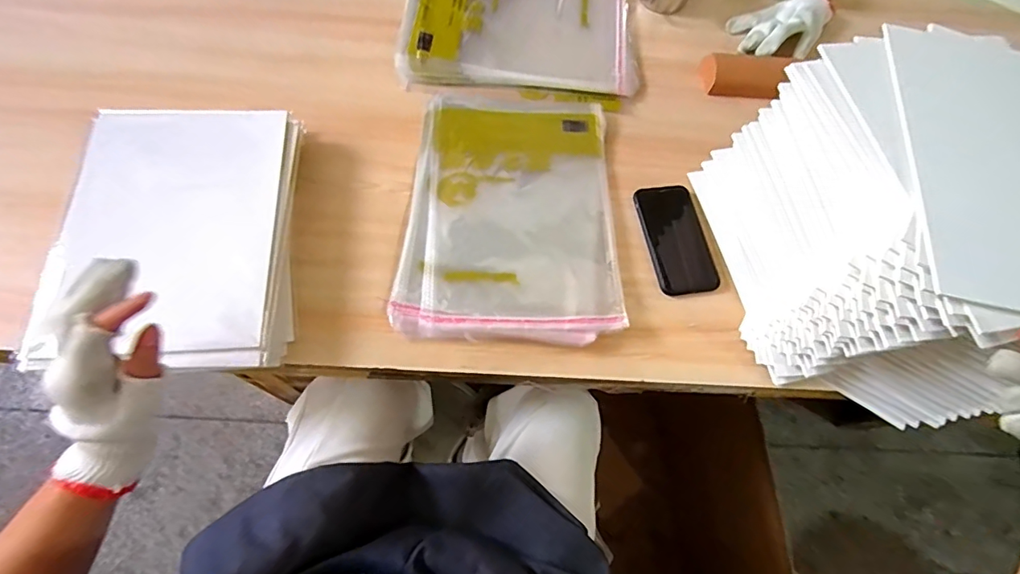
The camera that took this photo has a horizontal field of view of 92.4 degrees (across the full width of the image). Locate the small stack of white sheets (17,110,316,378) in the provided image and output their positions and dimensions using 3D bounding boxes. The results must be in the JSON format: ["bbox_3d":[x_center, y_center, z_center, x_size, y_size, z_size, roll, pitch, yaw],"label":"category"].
[{"bbox_3d":[-0.356,-0.059,0.531,0.225,0.038,0.295,-3,67,-3],"label":"small stack of white sheets"}]

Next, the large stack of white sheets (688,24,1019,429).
[{"bbox_3d":[0.421,-0.057,0.508,0.291,0.216,0.352,-7,68,-5],"label":"large stack of white sheets"}]

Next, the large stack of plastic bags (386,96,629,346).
[{"bbox_3d":[0.003,-0.101,0.617,0.251,0.018,0.343,4,67,-4],"label":"large stack of plastic bags"}]

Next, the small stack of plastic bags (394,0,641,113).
[{"bbox_3d":[0.017,-0.387,0.727,0.338,0.026,0.236,6,67,-3],"label":"small stack of plastic bags"}]

